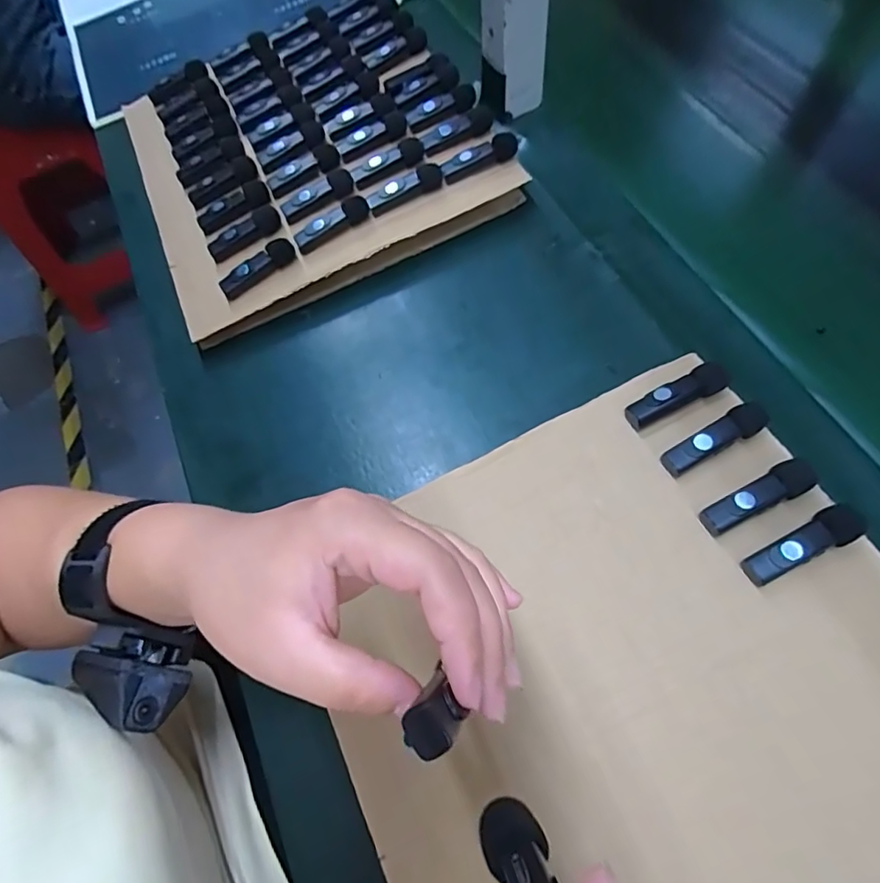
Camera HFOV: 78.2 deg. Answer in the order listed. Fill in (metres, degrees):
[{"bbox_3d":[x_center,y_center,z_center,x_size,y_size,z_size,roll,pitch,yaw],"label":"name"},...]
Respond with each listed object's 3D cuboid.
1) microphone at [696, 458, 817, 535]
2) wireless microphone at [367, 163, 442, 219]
[{"bbox_3d":[0.175,0.031,0.297,0.064,0.016,0.018,-26,64,-7],"label":"microphone"},{"bbox_3d":[-0.028,-0.204,0.436,0.062,0.017,0.015,-31,65,-9],"label":"wireless microphone"}]

